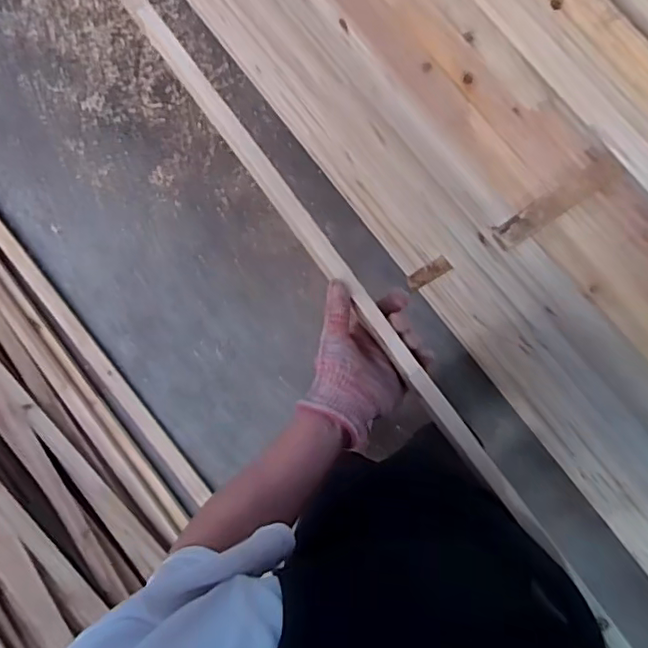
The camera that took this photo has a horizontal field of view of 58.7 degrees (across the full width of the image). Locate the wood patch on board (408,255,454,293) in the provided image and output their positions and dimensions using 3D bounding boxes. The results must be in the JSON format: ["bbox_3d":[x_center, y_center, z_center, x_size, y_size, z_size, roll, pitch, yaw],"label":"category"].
[{"bbox_3d":[0.170,-0.082,0.940,0.075,0.022,0.028,-30,81,2],"label":"wood patch on board"}]

